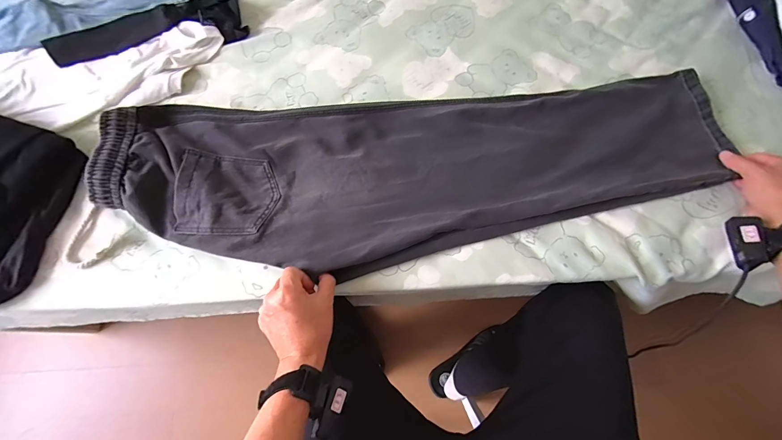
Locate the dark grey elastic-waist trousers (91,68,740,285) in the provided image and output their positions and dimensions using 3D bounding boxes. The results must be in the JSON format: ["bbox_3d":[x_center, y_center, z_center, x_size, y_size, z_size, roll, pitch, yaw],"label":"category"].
[{"bbox_3d":[0.056,-0.081,0.544,0.959,0.041,0.293,-6,70,-3],"label":"dark grey elastic-waist trousers"}]

